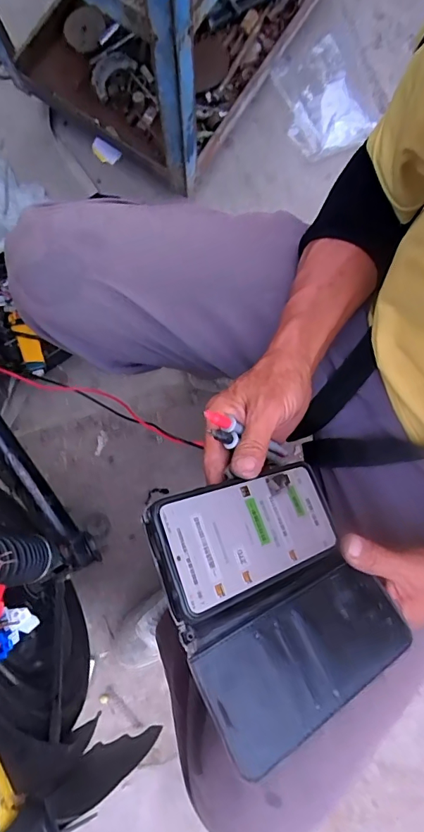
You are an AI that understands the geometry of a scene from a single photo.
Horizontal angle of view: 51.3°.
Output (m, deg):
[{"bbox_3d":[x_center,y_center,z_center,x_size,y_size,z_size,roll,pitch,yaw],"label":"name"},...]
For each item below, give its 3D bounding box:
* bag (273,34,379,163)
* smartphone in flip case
[{"bbox_3d":[0.234,-0.669,0.940,0.153,0.030,0.248,-18,83,-5],"label":"bag"},{"bbox_3d":[0.050,0.120,0.316,0.160,0.019,0.162,-14,72,-35],"label":"smartphone in flip case"}]

